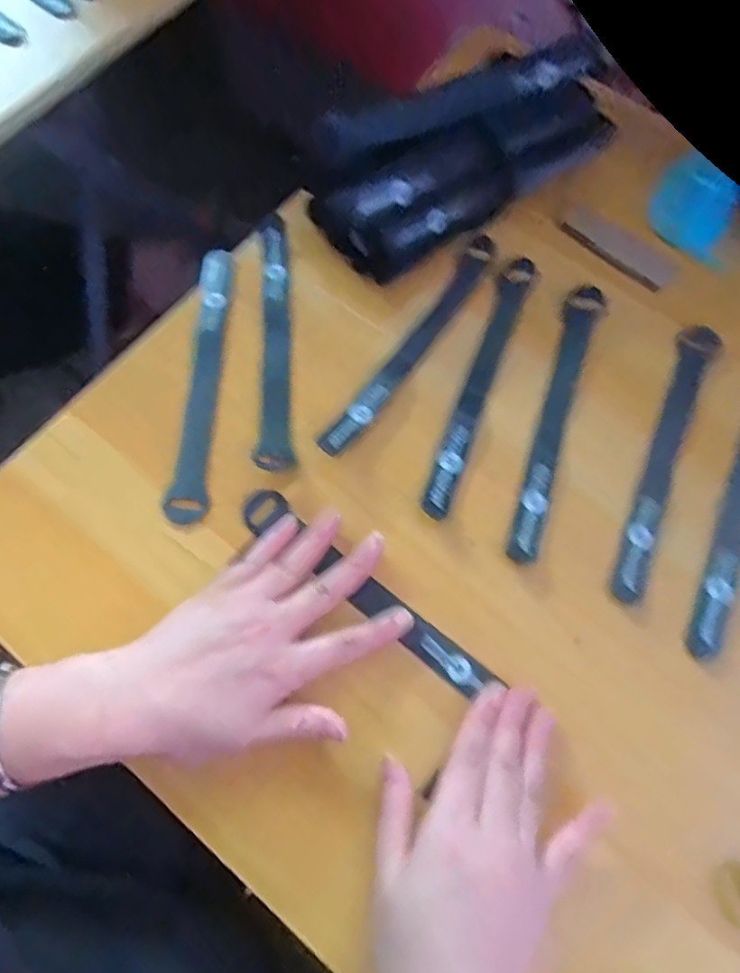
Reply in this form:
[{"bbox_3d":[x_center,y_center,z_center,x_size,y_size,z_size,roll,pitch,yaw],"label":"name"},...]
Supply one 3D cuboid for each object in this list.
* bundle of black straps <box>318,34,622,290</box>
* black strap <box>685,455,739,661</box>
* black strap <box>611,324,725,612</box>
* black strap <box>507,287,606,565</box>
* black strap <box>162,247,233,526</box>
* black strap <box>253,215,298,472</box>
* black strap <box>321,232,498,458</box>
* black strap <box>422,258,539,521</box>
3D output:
[{"bbox_3d":[0.064,-0.229,0.407,0.224,0.071,0.084,-35,74,-11],"label":"bundle of black straps"},{"bbox_3d":[0.231,0.008,0.365,0.023,0.007,0.205,26,73,9],"label":"black strap"},{"bbox_3d":[0.187,-0.022,0.372,0.024,0.011,0.203,25,73,8],"label":"black strap"},{"bbox_3d":[0.119,-0.046,0.379,0.022,0.005,0.198,18,72,6],"label":"black strap"},{"bbox_3d":[-0.107,-0.073,0.380,0.021,0.008,0.196,2,71,1],"label":"black strap"},{"bbox_3d":[-0.063,-0.101,0.388,0.023,0.007,0.192,-4,71,-2],"label":"black strap"},{"bbox_3d":[0.029,-0.095,0.387,0.017,0.010,0.193,32,74,11],"label":"black strap"},{"bbox_3d":[0.072,-0.070,0.384,0.021,0.008,0.194,21,72,7],"label":"black strap"}]

